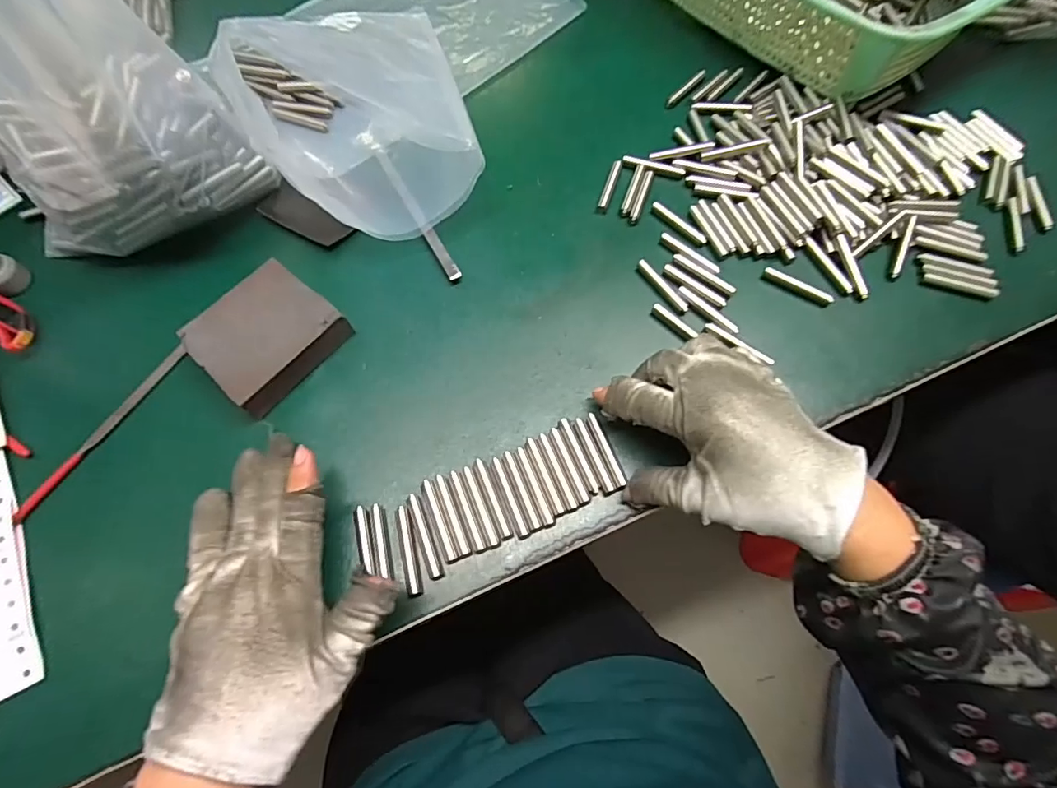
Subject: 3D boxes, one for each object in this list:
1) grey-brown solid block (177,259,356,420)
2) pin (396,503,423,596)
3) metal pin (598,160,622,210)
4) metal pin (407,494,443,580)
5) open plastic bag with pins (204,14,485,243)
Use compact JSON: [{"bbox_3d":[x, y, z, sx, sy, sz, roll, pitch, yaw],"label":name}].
[{"bbox_3d":[-0.165,-0.036,0.321,0.075,0.027,0.079,40,73,14],"label":"grey-brown solid block"},{"bbox_3d":[-0.067,0.087,0.278,0.007,0.004,0.048,-13,69,-6],"label":"pin"},{"bbox_3d":[0.062,-0.159,0.380,0.008,0.005,0.047,17,69,6],"label":"metal pin"},{"bbox_3d":[-0.059,0.079,0.281,0.007,0.004,0.048,-20,70,-8],"label":"metal pin"},{"bbox_3d":[-0.115,-0.197,0.338,0.134,0.116,0.171,-20,70,-8],"label":"open plastic bag with pins"}]

